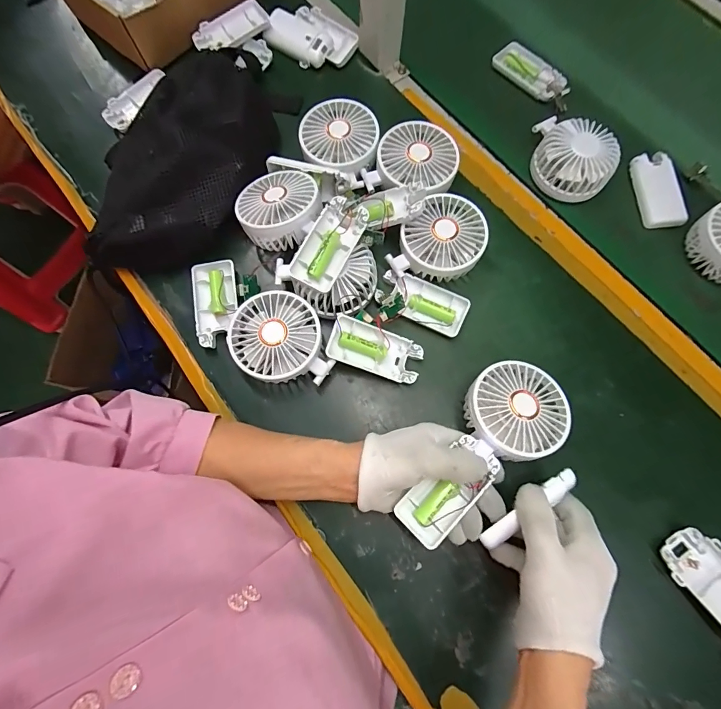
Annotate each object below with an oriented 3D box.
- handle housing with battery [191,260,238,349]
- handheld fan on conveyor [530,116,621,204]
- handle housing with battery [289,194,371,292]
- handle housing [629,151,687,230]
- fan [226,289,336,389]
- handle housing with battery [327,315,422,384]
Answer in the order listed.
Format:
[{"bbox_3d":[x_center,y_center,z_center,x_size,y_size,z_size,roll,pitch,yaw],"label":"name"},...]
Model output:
[{"bbox_3d":[-0.155,-0.055,0.414,0.045,0.024,0.091,-11,74,-2],"label":"handle housing with battery"},{"bbox_3d":[0.240,-0.227,0.444,0.099,0.038,0.076,36,78,10],"label":"handheld fan on conveyor"},{"bbox_3d":[-0.031,-0.107,0.377,0.046,0.024,0.090,27,75,7],"label":"handle housing with battery"},{"bbox_3d":[0.350,-0.193,0.455,0.049,0.014,0.091,-4,74,0],"label":"handle housing"},{"bbox_3d":[-0.080,-0.010,0.386,0.088,0.046,0.097,-18,75,-6],"label":"fan"},{"bbox_3d":[0.014,-0.003,0.389,0.094,0.019,0.045,20,76,-12],"label":"handle housing with battery"}]

